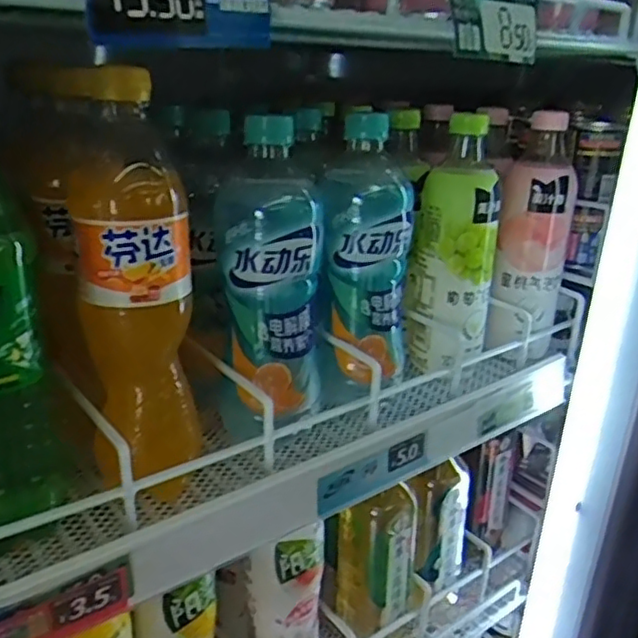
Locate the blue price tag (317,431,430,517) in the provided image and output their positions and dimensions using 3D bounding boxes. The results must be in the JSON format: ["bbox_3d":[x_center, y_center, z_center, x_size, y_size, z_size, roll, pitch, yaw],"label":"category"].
[{"bbox_3d":[0.039,0.102,0.433,0.098,0.028,0.005,-15,27,-36],"label":"blue price tag"}]

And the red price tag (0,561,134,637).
[{"bbox_3d":[-0.138,0.147,0.301,0.101,0.030,0.004,-15,27,-36],"label":"red price tag"}]

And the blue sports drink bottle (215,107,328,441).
[{"bbox_3d":[-0.032,-0.030,0.425,0.069,0.193,0.078,2,22,2],"label":"blue sports drink bottle"}]

